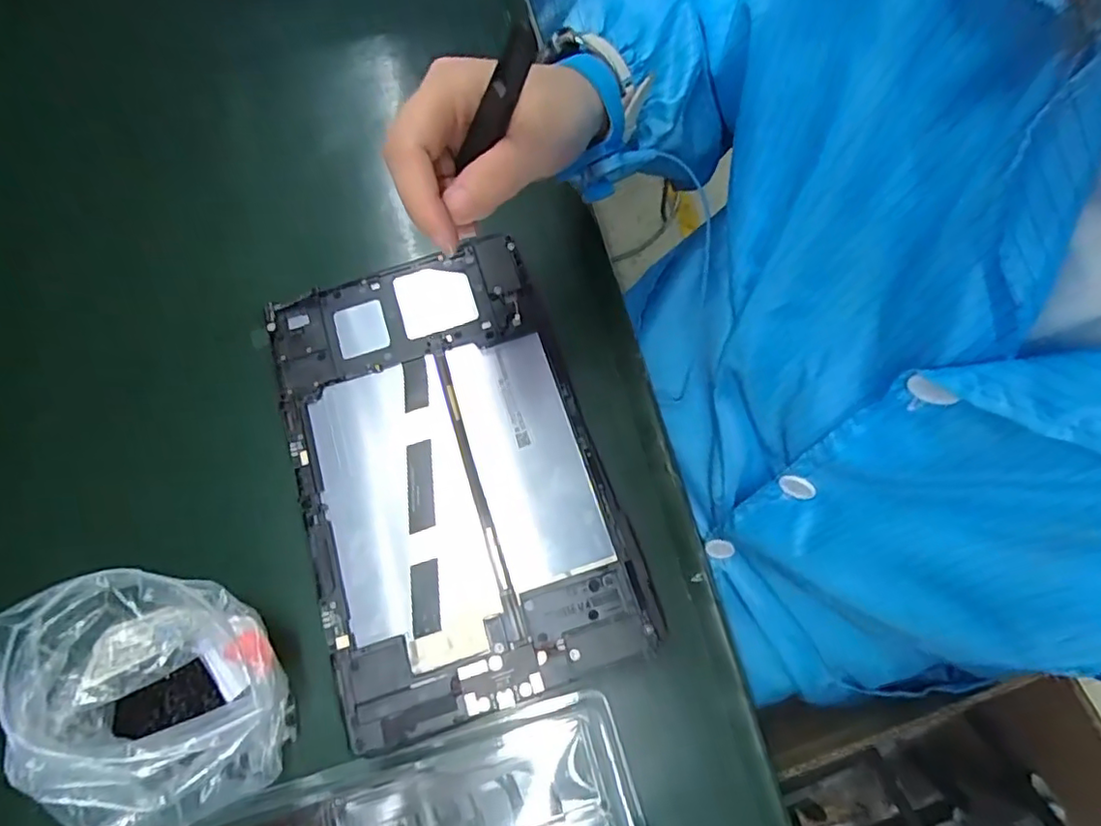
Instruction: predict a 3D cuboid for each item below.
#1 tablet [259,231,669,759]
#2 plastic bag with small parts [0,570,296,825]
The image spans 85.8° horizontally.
[{"bbox_3d":[-0.055,0.026,0.309,0.149,0.010,0.237,-19,72,-4],"label":"tablet"},{"bbox_3d":[-0.181,0.127,0.270,0.099,0.056,0.114,-23,72,-5],"label":"plastic bag with small parts"}]

